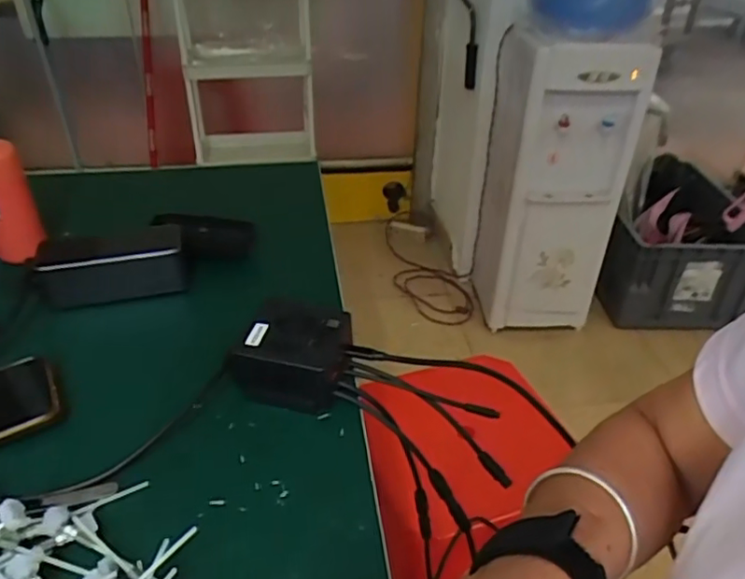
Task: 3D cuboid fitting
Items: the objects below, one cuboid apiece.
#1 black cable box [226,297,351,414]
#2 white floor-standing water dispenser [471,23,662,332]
[{"bbox_3d":[-0.062,0.050,0.481,0.081,0.054,0.081,8,36,11],"label":"black cable box"},{"bbox_3d":[0.496,-0.304,1.685,0.301,0.784,0.348,-1,35,-2],"label":"white floor-standing water dispenser"}]

